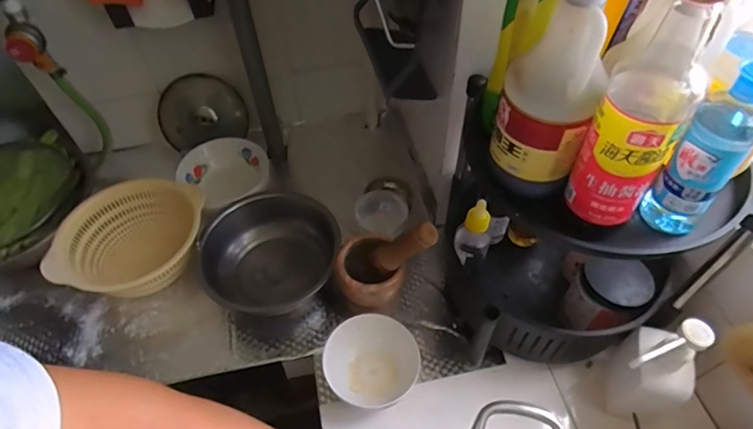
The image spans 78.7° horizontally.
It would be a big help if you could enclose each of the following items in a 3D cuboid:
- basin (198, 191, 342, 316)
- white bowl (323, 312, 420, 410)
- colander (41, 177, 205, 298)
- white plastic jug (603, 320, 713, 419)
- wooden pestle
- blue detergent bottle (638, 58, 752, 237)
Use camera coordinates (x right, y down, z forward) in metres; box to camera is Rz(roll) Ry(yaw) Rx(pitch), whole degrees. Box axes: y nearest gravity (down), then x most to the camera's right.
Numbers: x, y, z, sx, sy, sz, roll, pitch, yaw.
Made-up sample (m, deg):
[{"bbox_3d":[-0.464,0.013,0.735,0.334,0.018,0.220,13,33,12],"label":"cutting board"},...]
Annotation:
[{"bbox_3d":[-0.158,0.066,0.729,0.196,0.091,0.198,-1,52,1],"label":"basin"},{"bbox_3d":[-0.008,0.201,0.633,0.123,0.071,0.101,-24,55,-16],"label":"white bowl"},{"bbox_3d":[-0.374,0.040,0.714,0.217,0.085,0.194,-26,55,-18],"label":"colander"},{"bbox_3d":[0.324,0.188,0.542,0.071,0.191,0.089,30,58,23],"label":"white plastic jug"},{"bbox_3d":[0.036,0.046,0.606,0.029,0.115,0.026,31,47,-26],"label":"wooden pestle"},{"bbox_3d":[0.273,-0.046,0.382,0.046,0.168,0.032,36,61,26],"label":"blue detergent bottle"}]

